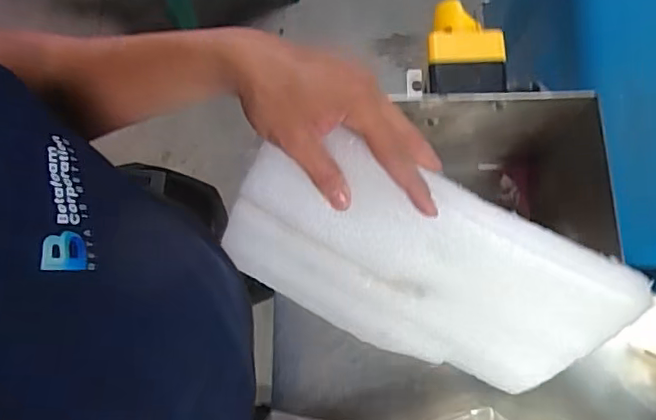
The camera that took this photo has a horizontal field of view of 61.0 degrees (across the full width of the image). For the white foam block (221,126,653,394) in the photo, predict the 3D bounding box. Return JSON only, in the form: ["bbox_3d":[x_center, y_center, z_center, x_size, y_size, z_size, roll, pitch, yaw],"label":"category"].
[{"bbox_3d":[0.066,0.052,0.472,0.301,0.208,0.043,31,46,-4],"label":"white foam block"}]

